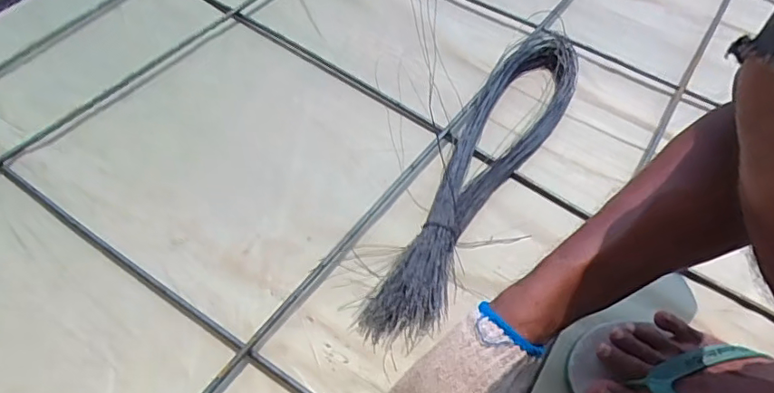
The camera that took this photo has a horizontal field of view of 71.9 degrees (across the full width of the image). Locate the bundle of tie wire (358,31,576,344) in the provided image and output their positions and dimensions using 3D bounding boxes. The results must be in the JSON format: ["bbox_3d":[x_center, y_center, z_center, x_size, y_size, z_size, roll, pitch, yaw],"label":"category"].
[{"bbox_3d":[0.108,-0.039,0.598,0.087,0.038,0.459,27,60,17],"label":"bundle of tie wire"}]

